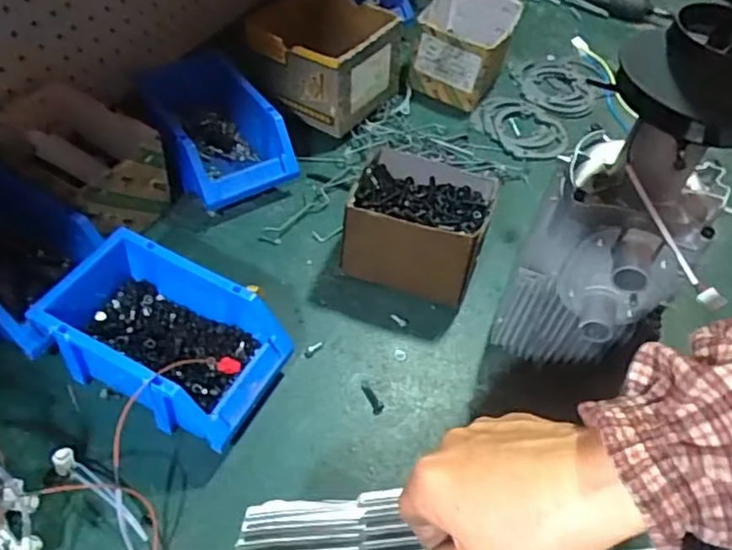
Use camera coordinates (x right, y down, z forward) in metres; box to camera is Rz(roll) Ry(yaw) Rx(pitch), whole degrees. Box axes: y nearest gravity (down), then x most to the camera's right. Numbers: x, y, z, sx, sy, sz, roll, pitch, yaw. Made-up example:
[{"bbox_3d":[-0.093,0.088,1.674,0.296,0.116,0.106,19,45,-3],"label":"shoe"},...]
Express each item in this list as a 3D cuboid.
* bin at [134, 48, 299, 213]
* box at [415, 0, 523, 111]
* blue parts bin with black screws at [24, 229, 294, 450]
[{"bbox_3d":[-0.171,-0.166,0.730,0.112,0.078,0.202,-23,58,-25],"label":"bin"},{"bbox_3d":[0.136,-0.320,0.892,0.116,0.100,0.145,23,51,11],"label":"box"},{"bbox_3d":[-0.168,0.055,0.544,0.182,0.081,0.113,25,51,12],"label":"blue parts bin with black screws"}]

